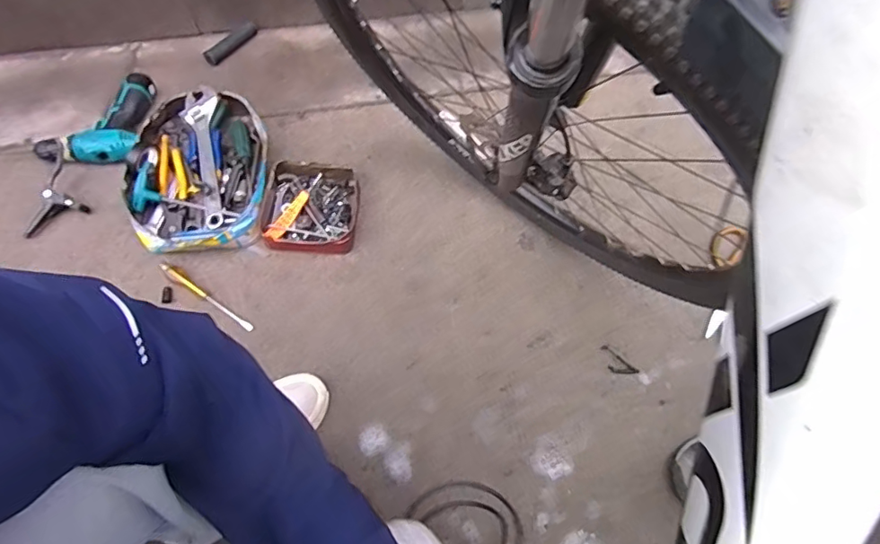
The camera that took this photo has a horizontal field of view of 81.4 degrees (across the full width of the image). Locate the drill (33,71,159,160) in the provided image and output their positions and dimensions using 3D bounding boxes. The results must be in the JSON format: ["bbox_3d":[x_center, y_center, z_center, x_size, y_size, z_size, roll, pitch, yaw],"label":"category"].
[{"bbox_3d":[-0.611,-0.274,0.959,0.142,0.046,0.242,34,67,13],"label":"drill"}]

